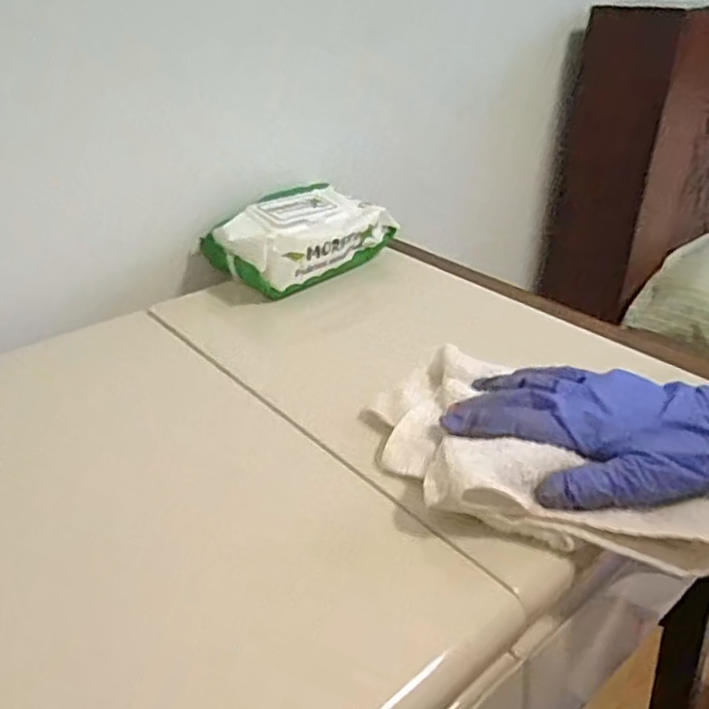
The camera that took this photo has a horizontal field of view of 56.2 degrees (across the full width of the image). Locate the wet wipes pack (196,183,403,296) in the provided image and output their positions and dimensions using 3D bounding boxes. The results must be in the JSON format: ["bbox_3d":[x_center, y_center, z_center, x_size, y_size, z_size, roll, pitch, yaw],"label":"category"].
[{"bbox_3d":[-0.051,-0.129,0.715,0.195,0.065,0.120,-23,38,-34],"label":"wet wipes pack"}]

